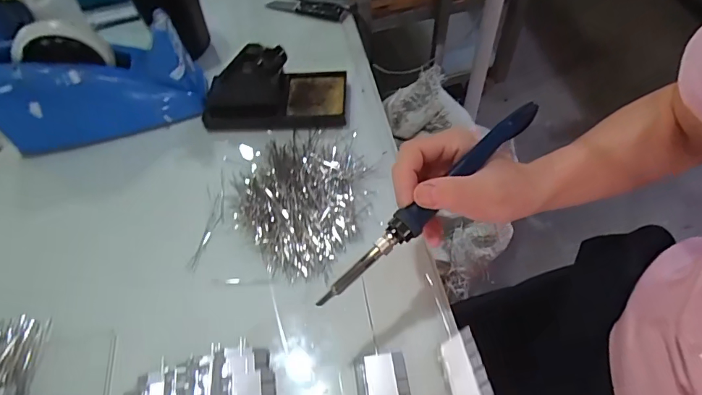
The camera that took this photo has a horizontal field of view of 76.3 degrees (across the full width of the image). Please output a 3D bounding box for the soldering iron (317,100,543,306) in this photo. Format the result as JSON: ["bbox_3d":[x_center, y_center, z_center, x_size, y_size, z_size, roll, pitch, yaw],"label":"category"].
[{"bbox_3d":[0.062,-0.002,0.319,0.218,0.015,0.020,-41,61,-13],"label":"soldering iron"}]

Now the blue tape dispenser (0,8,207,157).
[{"bbox_3d":[-0.274,-0.124,0.478,0.202,0.116,0.073,-12,56,-5],"label":"blue tape dispenser"}]

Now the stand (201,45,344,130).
[{"bbox_3d":[-0.087,-0.125,0.488,0.154,0.068,0.073,0,56,4],"label":"stand"}]

